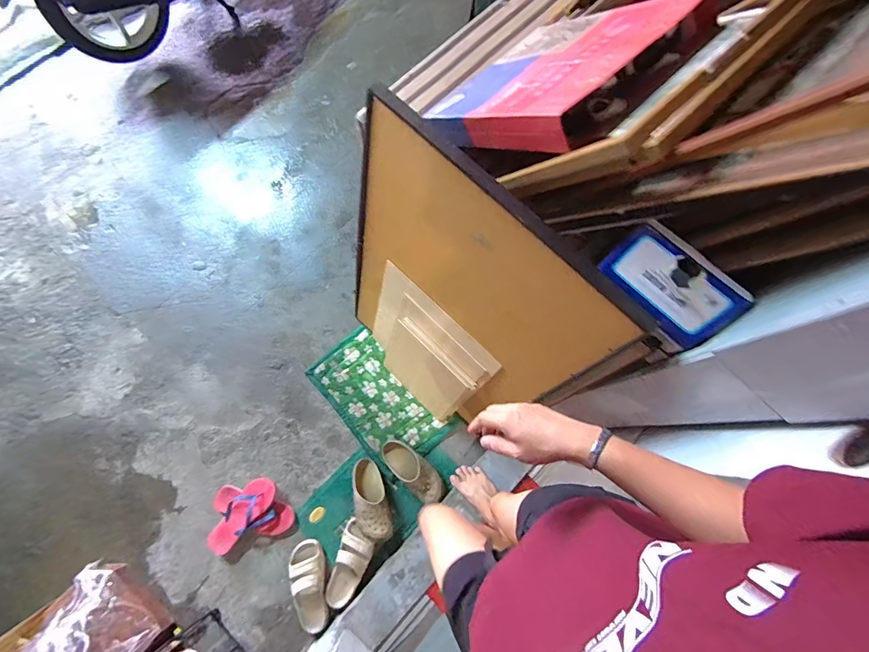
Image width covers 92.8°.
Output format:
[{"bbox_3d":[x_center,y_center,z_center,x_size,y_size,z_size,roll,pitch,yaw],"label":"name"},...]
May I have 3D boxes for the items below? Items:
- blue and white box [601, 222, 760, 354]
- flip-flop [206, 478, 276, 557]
[{"bbox_3d":[0.347,-0.059,0.605,0.186,0.112,0.018,46,42,7],"label":"blue and white box"},{"bbox_3d":[-0.626,0.615,1.351,0.103,0.063,0.262,40,78,11],"label":"flip-flop"}]

